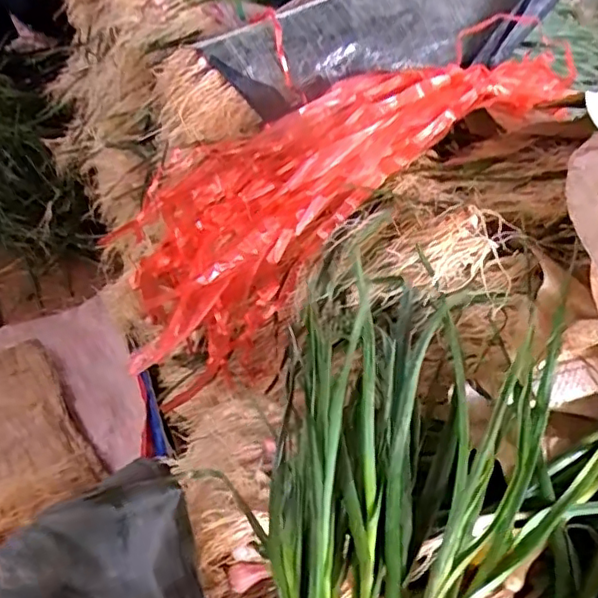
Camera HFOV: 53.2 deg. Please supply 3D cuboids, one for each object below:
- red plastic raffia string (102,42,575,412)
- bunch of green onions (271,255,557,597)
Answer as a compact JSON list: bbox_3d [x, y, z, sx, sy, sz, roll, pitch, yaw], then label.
[{"bbox_3d":[0.032,-0.116,0.663,0.560,0.180,0.217,-34,47,8],"label":"red plastic raffia string"},{"bbox_3d":[0.045,0.138,0.299,0.163,0.075,0.397,14,40,12],"label":"bunch of green onions"}]

